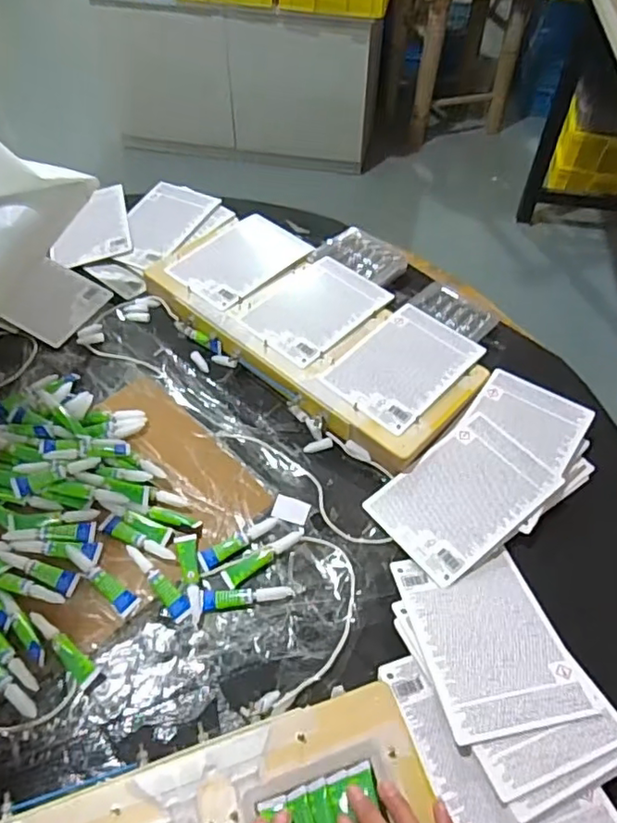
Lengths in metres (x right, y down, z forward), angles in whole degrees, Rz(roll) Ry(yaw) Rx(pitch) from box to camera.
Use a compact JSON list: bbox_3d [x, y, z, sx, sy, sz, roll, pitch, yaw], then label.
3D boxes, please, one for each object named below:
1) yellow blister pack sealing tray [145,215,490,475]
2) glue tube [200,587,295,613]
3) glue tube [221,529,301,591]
[{"bbox_3d":[0.001,-0.110,0.743,0.433,0.047,0.210,35,58,24],"label":"yellow blister pack sealing tray"},{"bbox_3d":[-0.055,0.167,0.539,0.082,0.007,0.016,-6,51,-6],"label":"glue tube"},{"bbox_3d":[-0.041,0.138,0.564,0.084,0.007,0.018,-26,56,-21],"label":"glue tube"}]

